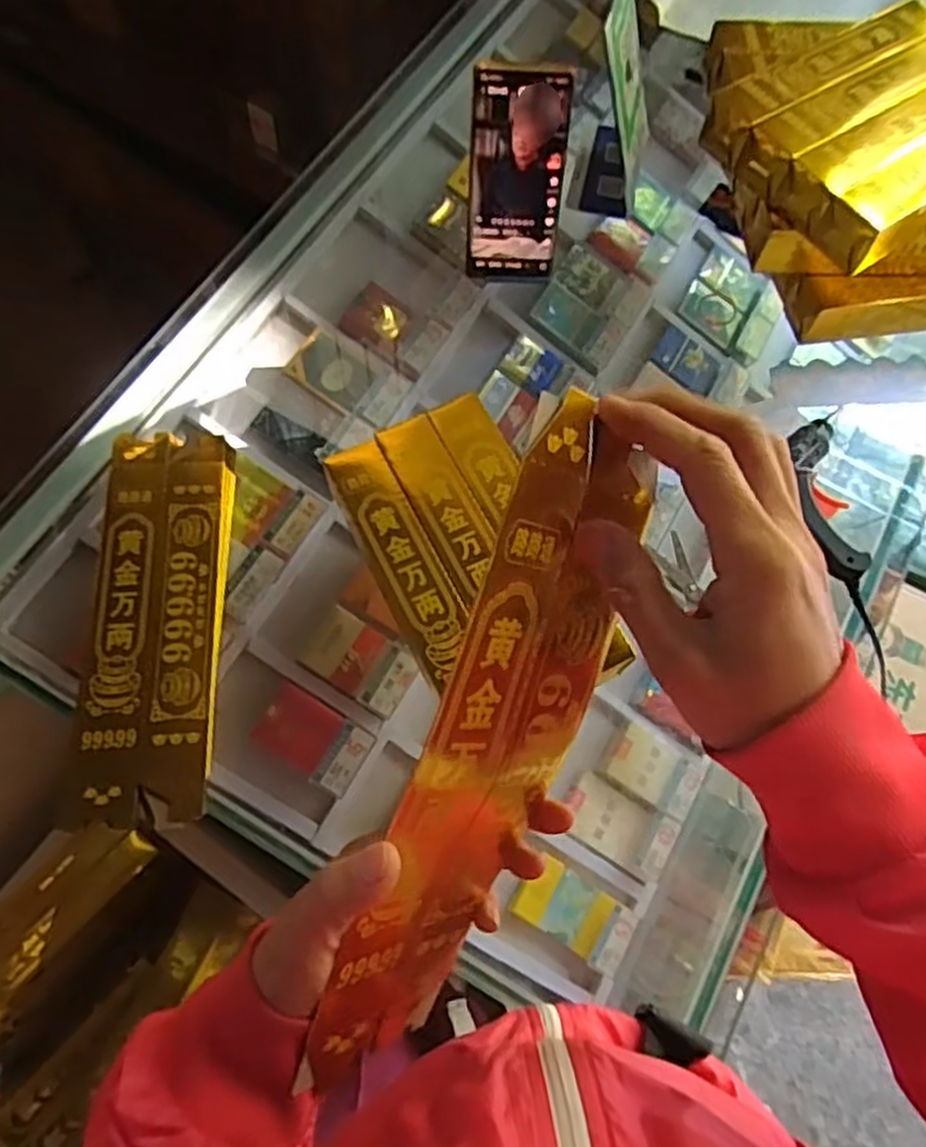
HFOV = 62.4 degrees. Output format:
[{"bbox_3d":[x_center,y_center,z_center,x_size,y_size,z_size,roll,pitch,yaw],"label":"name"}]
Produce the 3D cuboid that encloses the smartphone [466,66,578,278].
[{"bbox_3d":[0.043,-0.314,0.614,0.075,0.161,0.006,4,44,2],"label":"smartphone"}]

